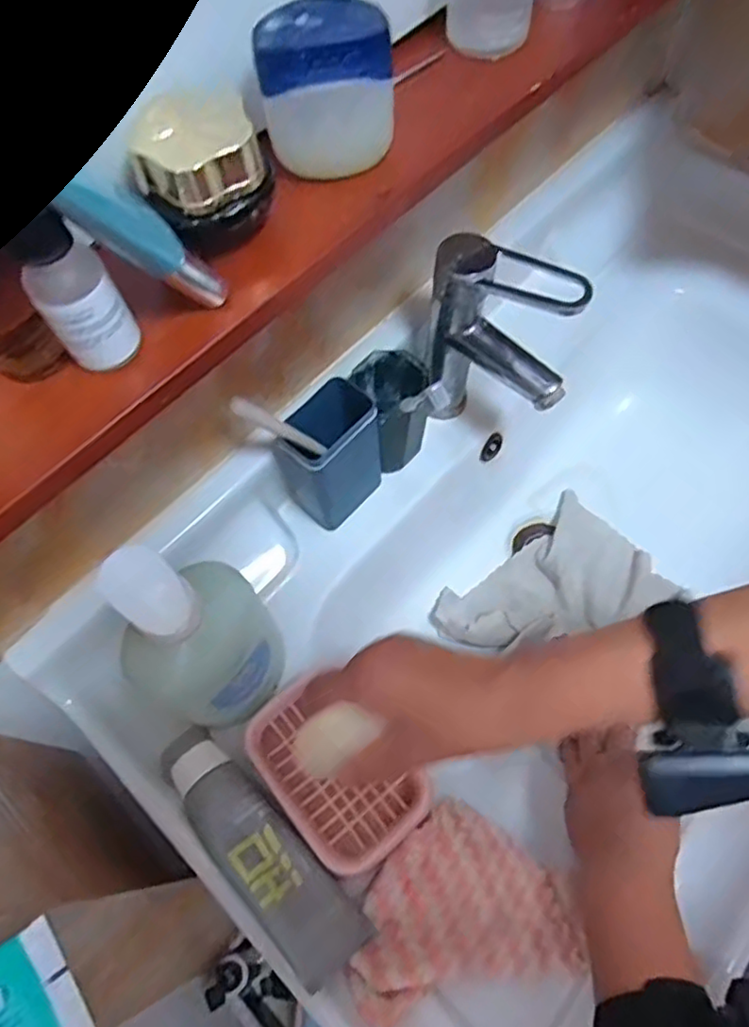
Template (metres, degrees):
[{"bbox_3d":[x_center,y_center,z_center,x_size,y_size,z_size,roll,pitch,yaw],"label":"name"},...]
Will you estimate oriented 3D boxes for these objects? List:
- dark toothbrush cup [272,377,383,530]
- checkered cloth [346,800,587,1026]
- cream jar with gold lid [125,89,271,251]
[{"bbox_3d":[-0.032,-0.041,0.500,0.049,0.101,0.075,39,72,20],"label":"dark toothbrush cup"},{"bbox_3d":[0.052,0.243,0.410,0.142,0.014,0.102,-6,51,-14],"label":"checkered cloth"},{"bbox_3d":[-0.072,-0.145,0.269,0.051,0.041,0.048,-1,63,3],"label":"cream jar with gold lid"}]

